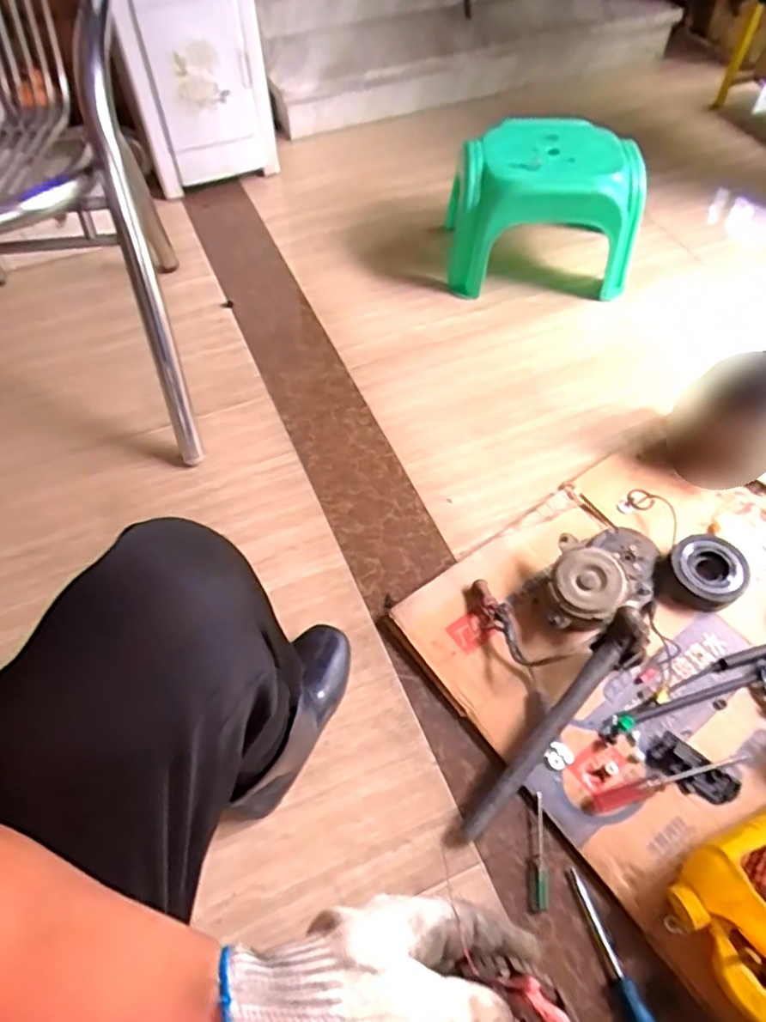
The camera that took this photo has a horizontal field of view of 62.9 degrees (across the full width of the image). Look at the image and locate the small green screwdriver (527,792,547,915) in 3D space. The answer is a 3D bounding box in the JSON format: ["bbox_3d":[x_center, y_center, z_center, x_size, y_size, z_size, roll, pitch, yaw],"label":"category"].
[{"bbox_3d":[0.181,0.390,0.720,0.013,0.012,0.119,5,58,4],"label":"small green screwdriver"}]

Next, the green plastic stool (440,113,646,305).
[{"bbox_3d":[0.335,-0.623,1.312,0.380,0.229,0.257,0,56,1],"label":"green plastic stool"}]

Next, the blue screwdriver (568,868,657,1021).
[{"bbox_3d":[0.247,0.479,0.648,0.025,0.023,0.199,-14,54,-10],"label":"blue screwdriver"}]

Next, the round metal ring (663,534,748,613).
[{"bbox_3d":[0.459,0.087,0.890,0.115,0.033,0.099,-24,56,-17],"label":"round metal ring"}]

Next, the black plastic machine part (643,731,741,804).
[{"bbox_3d":[0.370,0.309,0.746,0.101,0.015,0.051,33,60,23],"label":"black plastic machine part"}]

